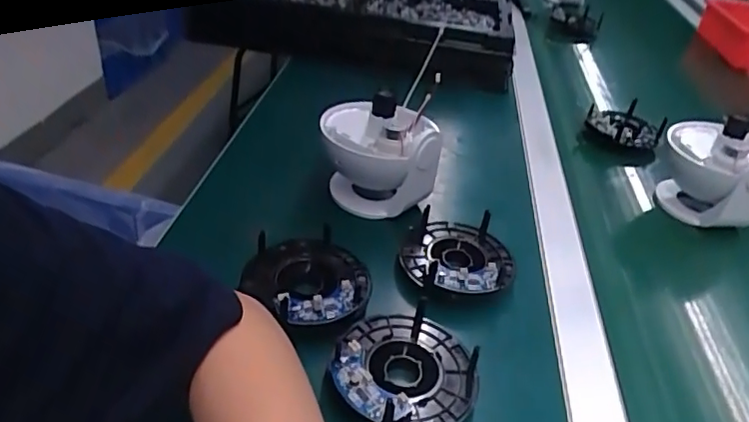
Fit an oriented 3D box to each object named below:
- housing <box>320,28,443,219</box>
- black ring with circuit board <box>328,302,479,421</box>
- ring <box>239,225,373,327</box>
[{"bbox_3d":[0.003,-0.054,0.586,0.113,0.105,0.113,8,38,1],"label":"housing"},{"bbox_3d":[0.021,0.118,0.404,0.098,0.034,0.103,4,38,-3],"label":"black ring with circuit board"},{"bbox_3d":[-0.054,0.055,0.464,0.094,0.028,0.105,-21,46,-31],"label":"ring"}]

